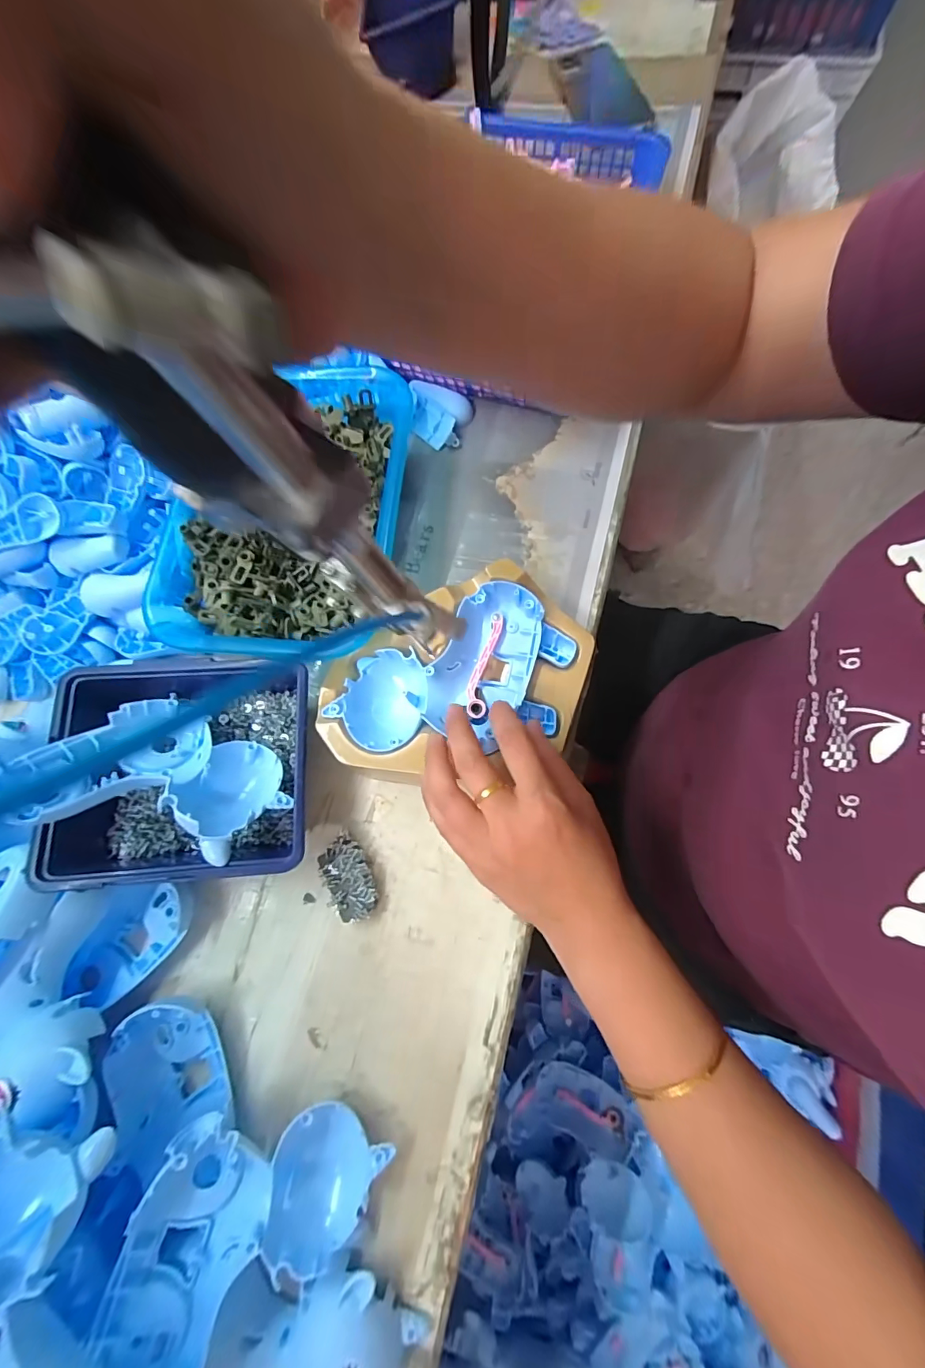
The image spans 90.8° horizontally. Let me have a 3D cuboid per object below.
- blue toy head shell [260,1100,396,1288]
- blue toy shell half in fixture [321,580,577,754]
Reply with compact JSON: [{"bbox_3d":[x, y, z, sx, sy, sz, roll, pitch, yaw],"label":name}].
[{"bbox_3d":[-0.083,0.293,0.275,0.062,0.039,0.072,29,80,13],"label":"blue toy head shell"},{"bbox_3d":[-0.005,-0.014,0.327,0.166,0.026,0.114,-1,76,0],"label":"blue toy shell half in fixture"}]

